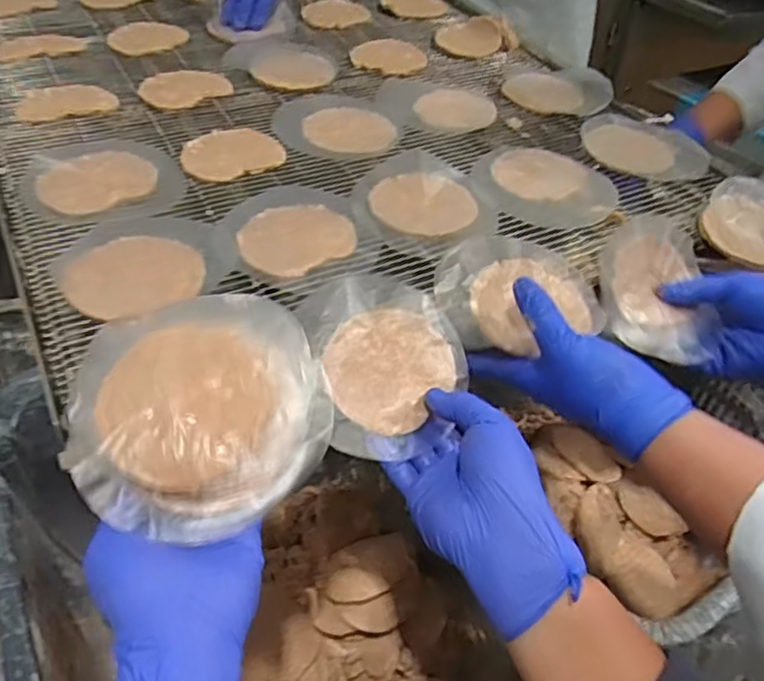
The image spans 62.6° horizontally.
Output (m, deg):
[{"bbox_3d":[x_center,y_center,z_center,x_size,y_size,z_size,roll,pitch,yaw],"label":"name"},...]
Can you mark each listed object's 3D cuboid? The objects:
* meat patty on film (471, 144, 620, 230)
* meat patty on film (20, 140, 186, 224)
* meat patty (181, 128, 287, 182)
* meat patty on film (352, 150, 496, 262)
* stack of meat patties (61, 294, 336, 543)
[{"bbox_3d":[0.140,-0.136,0.555,0.118,0.015,0.112,2,42,-2],"label":"meat patty on film"},{"bbox_3d":[-0.226,-0.134,0.507,0.116,0.007,0.126,2,47,-2],"label":"meat patty on film"},{"bbox_3d":[-0.133,-0.164,0.547,0.083,0.010,0.068,-25,49,-28],"label":"meat patty"},{"bbox_3d":[0.035,-0.113,0.514,0.110,0.015,0.118,12,43,9],"label":"meat patty on film"},{"bbox_3d":[-0.099,0.037,0.347,0.133,0.047,0.127,4,47,-1],"label":"stack of meat patties"}]

